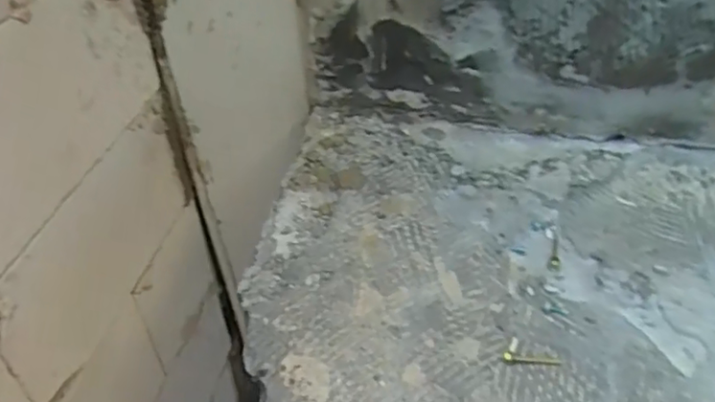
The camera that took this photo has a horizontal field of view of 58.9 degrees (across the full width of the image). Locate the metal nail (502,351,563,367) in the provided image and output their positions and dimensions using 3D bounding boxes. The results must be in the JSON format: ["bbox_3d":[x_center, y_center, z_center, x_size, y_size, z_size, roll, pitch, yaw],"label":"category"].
[{"bbox_3d":[0.149,0.136,0.538,0.048,0.004,0.010,3,43,7],"label":"metal nail"}]

